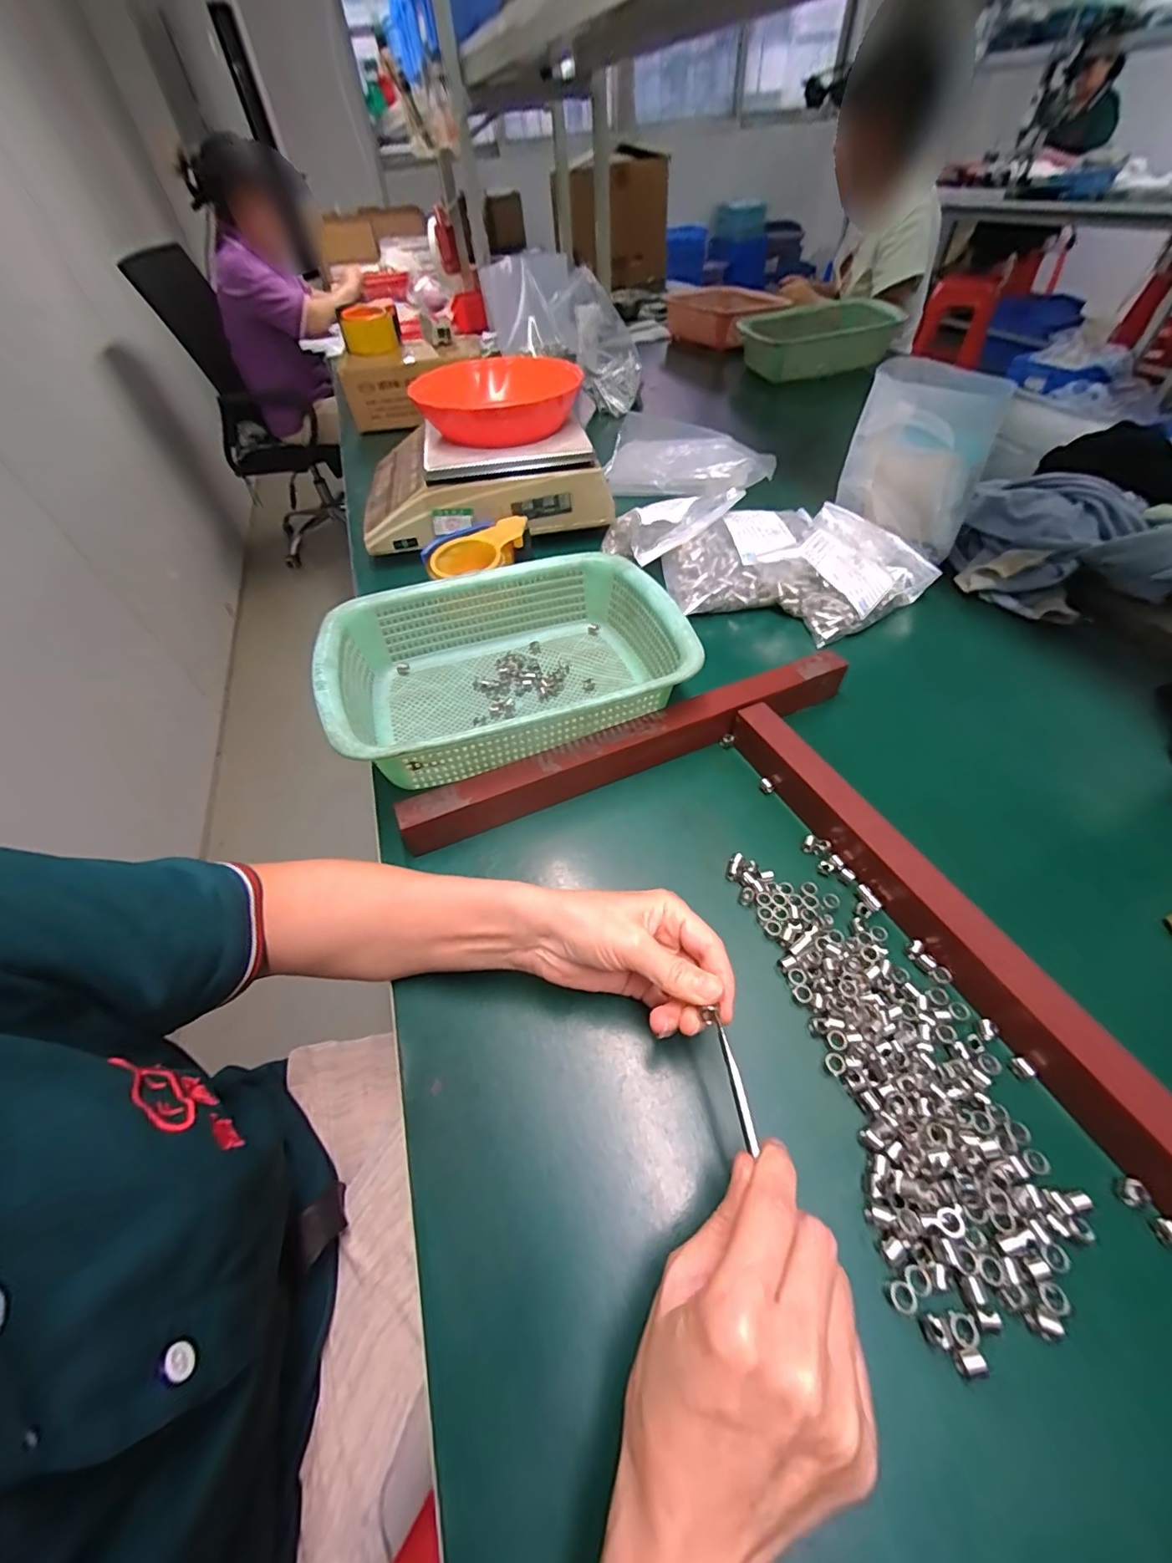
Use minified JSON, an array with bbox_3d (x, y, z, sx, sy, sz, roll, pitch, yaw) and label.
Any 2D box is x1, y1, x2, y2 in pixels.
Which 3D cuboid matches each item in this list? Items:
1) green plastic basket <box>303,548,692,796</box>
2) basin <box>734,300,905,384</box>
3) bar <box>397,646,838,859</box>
[{"bbox_3d":[-0.066,-0.104,0.445,0.288,0.077,0.219,-17,52,-8],"label":"green plastic basket"},{"bbox_3d":[0.453,-0.881,1.021,0.302,0.093,0.222,16,55,18],"label":"basin"},{"bbox_3d":[0.045,-0.030,0.421,0.392,0.046,0.030,-21,53,-11],"label":"bar"}]

